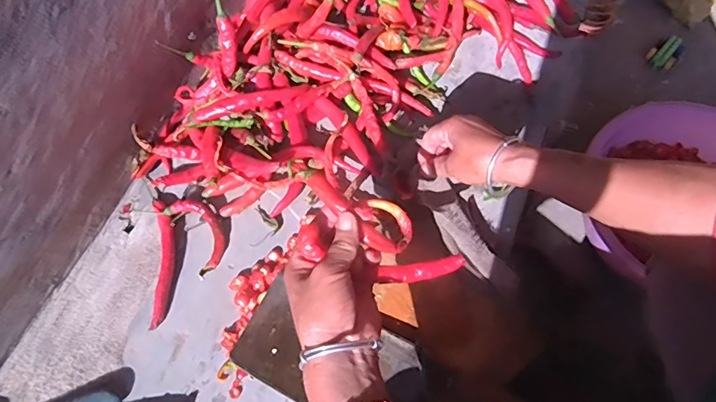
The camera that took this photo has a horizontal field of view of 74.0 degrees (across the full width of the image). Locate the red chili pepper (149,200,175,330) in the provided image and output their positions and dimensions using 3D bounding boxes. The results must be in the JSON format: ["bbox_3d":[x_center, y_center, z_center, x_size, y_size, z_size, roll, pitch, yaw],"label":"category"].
[{"bbox_3d":[-0.218,0.065,0.529,0.023,0.015,0.144,-8,62,0],"label":"red chili pepper"}]

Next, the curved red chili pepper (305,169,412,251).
[{"bbox_3d":[0.002,0.007,0.398,0.099,0.017,0.040,33,68,-7],"label":"curved red chili pepper"}]

